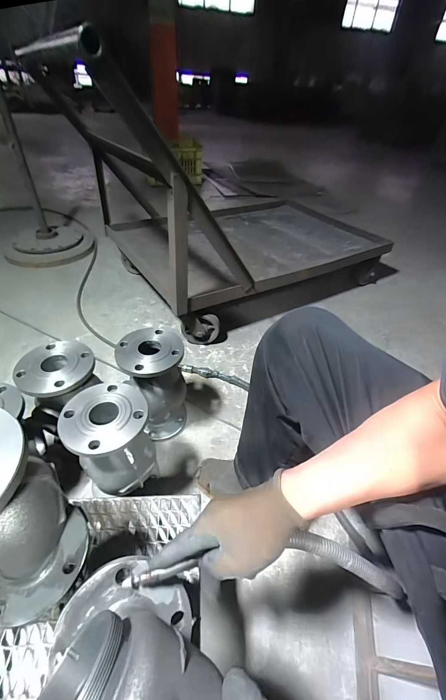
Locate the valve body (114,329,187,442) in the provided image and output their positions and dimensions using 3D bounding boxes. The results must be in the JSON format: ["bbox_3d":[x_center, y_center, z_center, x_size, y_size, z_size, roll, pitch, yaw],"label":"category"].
[{"bbox_3d":[-0.173,0.098,0.773,0.142,0.279,0.139,3,43,-2],"label":"valve body"}]

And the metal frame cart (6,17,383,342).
[{"bbox_3d":[0.097,-0.658,1.275,1.385,0.805,0.827,-23,49,-28],"label":"metal frame cart"}]

